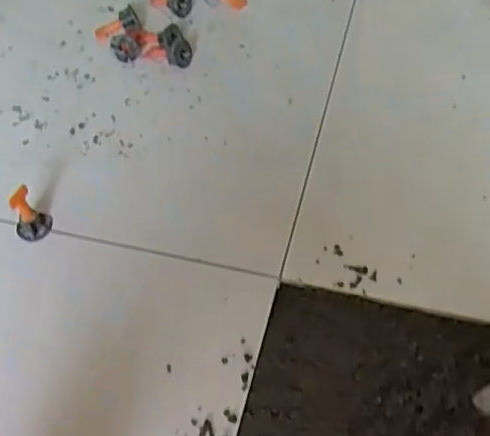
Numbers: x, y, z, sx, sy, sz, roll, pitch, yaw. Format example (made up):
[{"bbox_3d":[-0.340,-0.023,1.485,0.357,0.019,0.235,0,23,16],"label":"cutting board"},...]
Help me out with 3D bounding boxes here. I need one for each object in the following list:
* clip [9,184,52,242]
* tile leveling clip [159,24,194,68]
[{"bbox_3d":[-0.209,-0.004,0.604,0.034,0.055,0.028,-26,57,-16],"label":"clip"},{"bbox_3d":[-0.084,-0.210,0.768,0.031,0.023,0.058,-22,56,-13],"label":"tile leveling clip"}]

